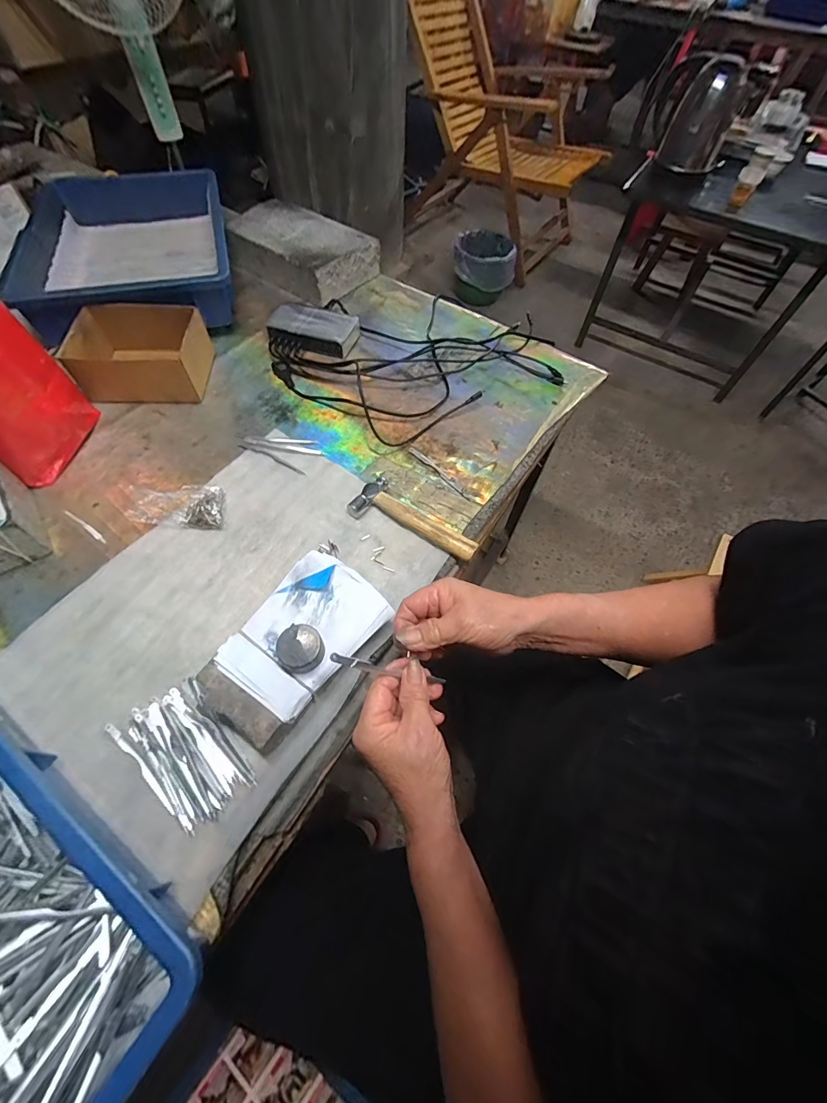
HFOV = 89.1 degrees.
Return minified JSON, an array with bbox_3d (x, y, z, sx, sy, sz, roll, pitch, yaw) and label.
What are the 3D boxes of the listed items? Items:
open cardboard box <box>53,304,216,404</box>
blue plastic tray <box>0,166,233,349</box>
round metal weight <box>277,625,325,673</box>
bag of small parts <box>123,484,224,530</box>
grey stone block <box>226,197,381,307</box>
[{"bbox_3d":[-0.371,-0.269,0.581,0.159,0.079,0.110,-5,60,-6],"label":"open cardboard box"},{"bbox_3d":[-0.452,-0.505,0.686,0.281,0.073,0.414,-14,61,-11],"label":"blue plastic tray"},{"bbox_3d":[-0.098,0.085,0.365,0.036,0.020,0.038,1,60,-2],"label":"round metal weight"},{"bbox_3d":[-0.271,-0.059,0.483,0.093,0.040,0.058,-1,60,-3],"label":"bag of small parts"},{"bbox_3d":[-0.203,-0.537,0.758,0.241,0.069,0.150,33,64,16],"label":"grey stone block"}]

